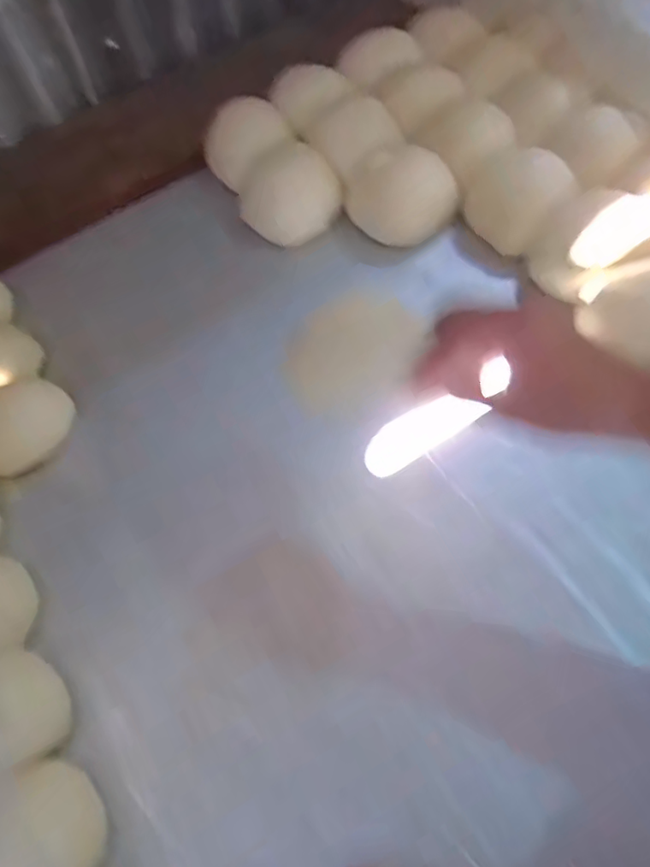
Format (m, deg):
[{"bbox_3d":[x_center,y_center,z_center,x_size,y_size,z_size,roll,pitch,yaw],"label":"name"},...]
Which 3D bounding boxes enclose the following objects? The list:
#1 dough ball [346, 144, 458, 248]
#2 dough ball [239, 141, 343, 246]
[{"bbox_3d":[0.088,-0.267,0.672,0.125,0.071,0.091,6,63,4],"label":"dough ball"},{"bbox_3d":[-0.043,-0.289,0.715,0.114,0.061,0.104,-22,60,-7],"label":"dough ball"}]

